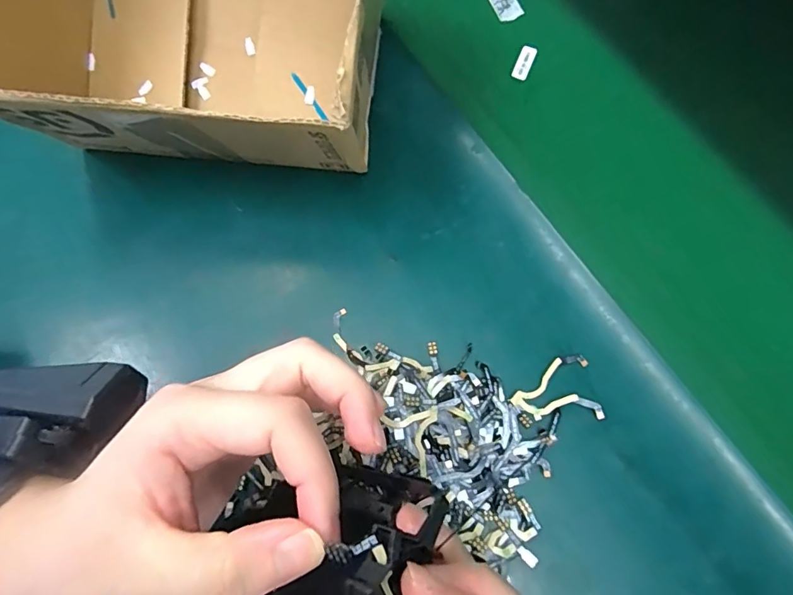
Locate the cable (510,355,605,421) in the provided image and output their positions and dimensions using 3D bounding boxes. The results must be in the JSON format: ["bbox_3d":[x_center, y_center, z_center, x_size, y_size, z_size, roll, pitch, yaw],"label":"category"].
[{"bbox_3d":[0.086,0.051,0.265,0.047,0.004,0.034,-5,71,-2],"label":"cable"}]

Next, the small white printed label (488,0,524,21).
[{"bbox_3d":[0.084,-0.228,0.372,0.021,0.004,0.031,-23,73,-8],"label":"small white printed label"}]

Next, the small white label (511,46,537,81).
[{"bbox_3d":[0.094,-0.173,0.354,0.012,0.004,0.028,20,72,7],"label":"small white label"}]

